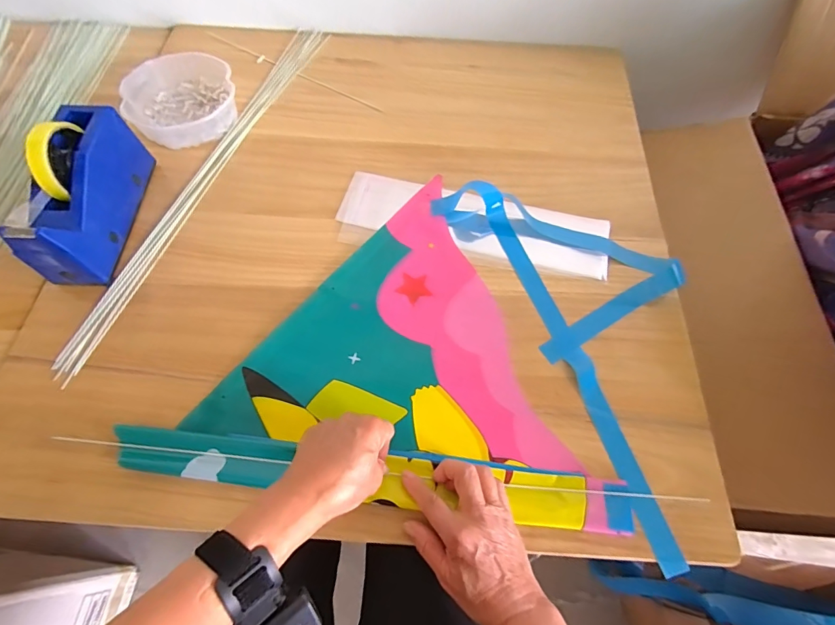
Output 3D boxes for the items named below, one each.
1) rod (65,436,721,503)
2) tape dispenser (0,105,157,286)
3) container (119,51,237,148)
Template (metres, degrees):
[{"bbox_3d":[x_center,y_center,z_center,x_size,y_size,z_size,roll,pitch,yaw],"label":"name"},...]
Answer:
[{"bbox_3d":[-0.043,0.157,0.414,0.641,0.010,0.006,5,64,1],"label":"rod"},{"bbox_3d":[-0.396,-0.145,0.492,0.060,0.123,0.201,2,64,0],"label":"tape dispenser"},{"bbox_3d":[-0.346,-0.321,0.622,0.149,0.045,0.154,0,64,-1],"label":"container"}]

